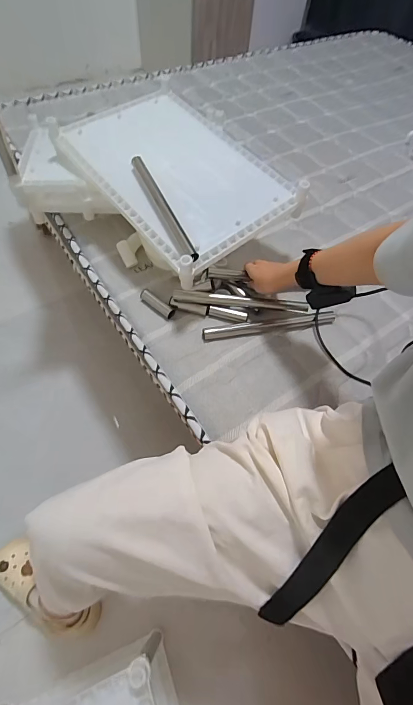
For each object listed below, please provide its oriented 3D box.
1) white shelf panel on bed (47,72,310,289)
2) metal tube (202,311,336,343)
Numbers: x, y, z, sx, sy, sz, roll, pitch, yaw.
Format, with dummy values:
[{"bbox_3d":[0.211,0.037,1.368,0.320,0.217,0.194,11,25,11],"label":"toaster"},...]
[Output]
[{"bbox_3d":[-0.063,-0.367,0.687,0.293,0.036,0.453,-35,73,-19],"label":"white shelf panel on bed"},{"bbox_3d":[0.120,-0.050,0.656,0.256,0.018,0.021,-8,58,-9],"label":"metal tube"}]

